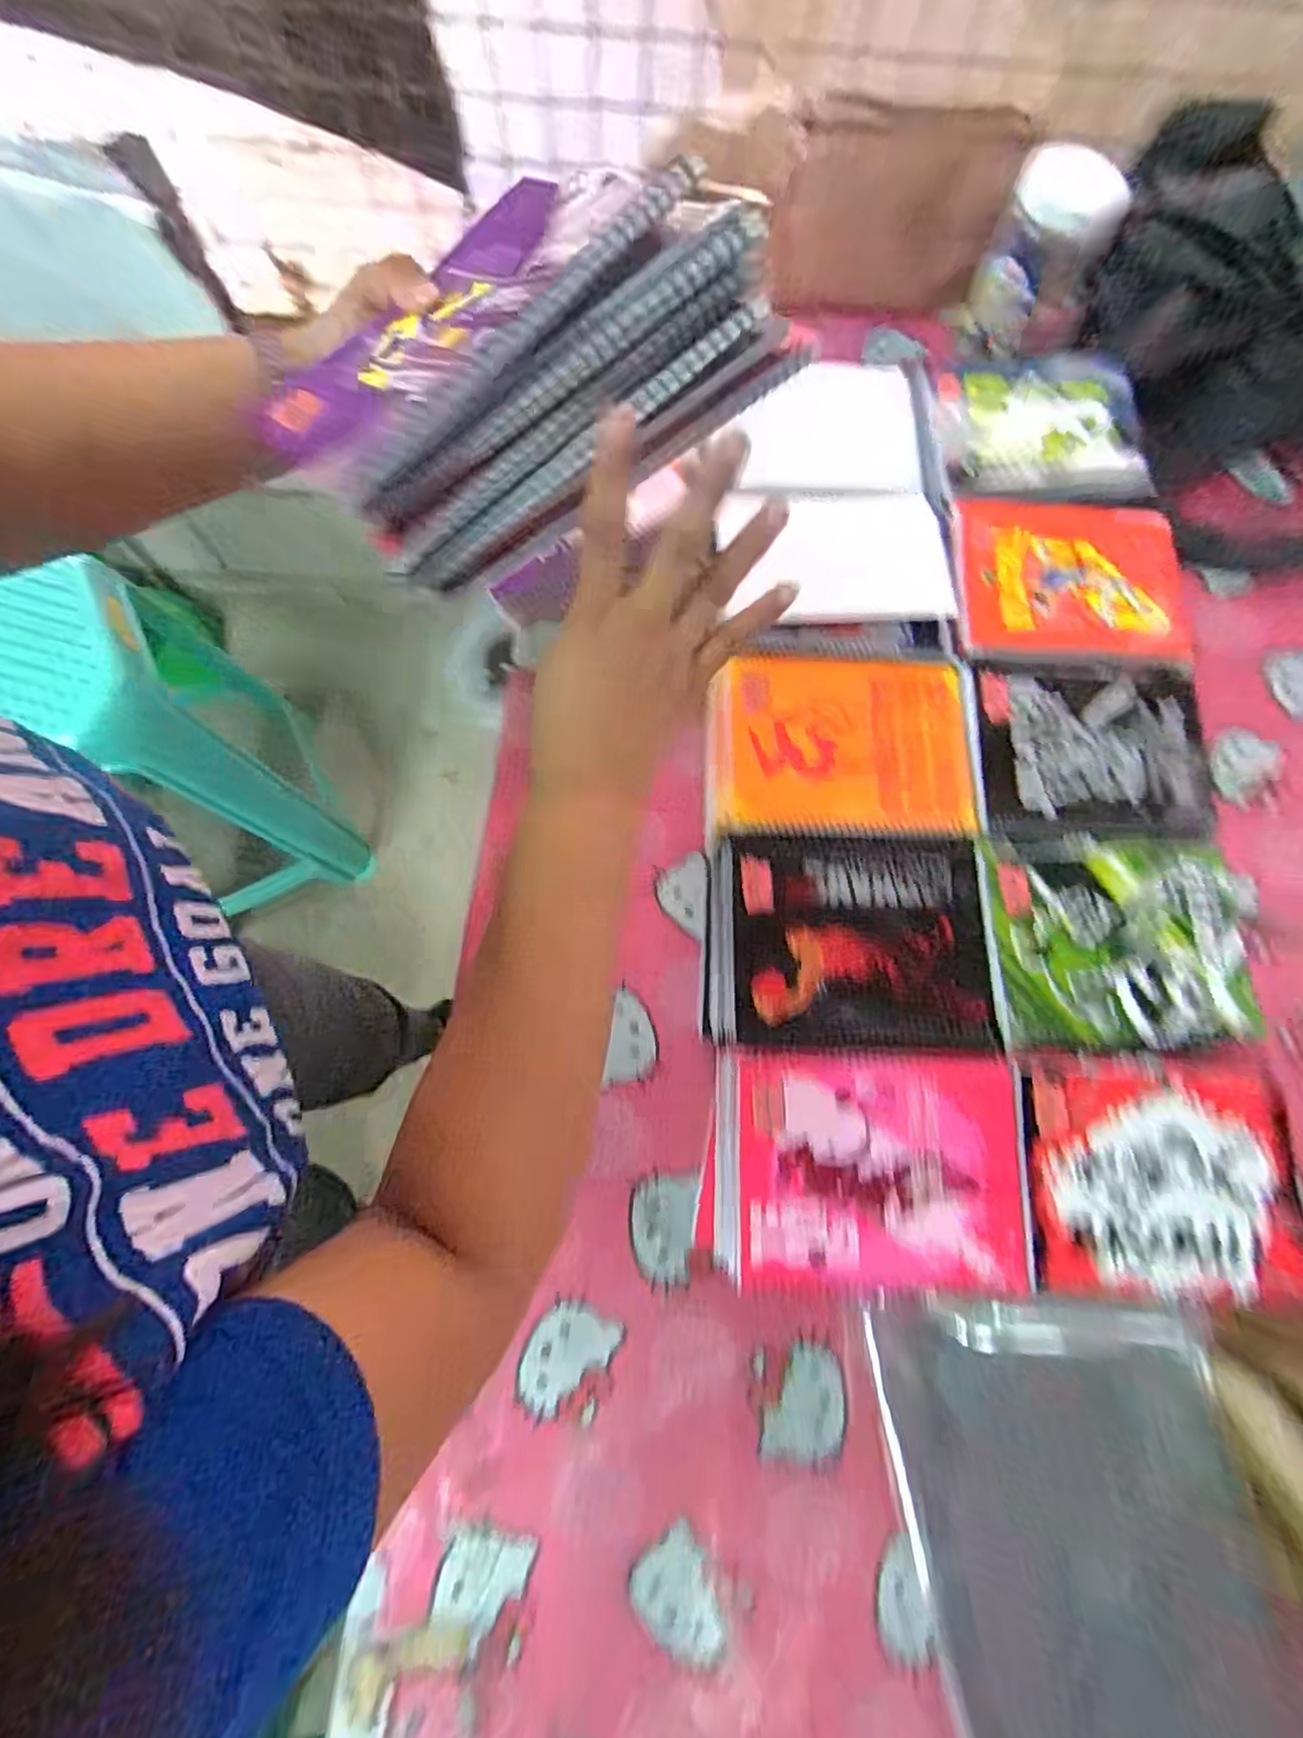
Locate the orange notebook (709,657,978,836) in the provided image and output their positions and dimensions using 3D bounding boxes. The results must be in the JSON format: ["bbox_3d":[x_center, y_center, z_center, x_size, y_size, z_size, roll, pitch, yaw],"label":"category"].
[{"bbox_3d":[0.157,-0.107,0.549,0.213,0.020,0.154,1,76,-1],"label":"orange notebook"}]

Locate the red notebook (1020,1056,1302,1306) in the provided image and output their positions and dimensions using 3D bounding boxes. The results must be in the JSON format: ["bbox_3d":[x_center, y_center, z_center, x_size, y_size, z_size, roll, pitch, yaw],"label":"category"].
[{"bbox_3d":[0.366,0.219,0.472,0.193,0.007,0.155,5,76,0],"label":"red notebook"}]

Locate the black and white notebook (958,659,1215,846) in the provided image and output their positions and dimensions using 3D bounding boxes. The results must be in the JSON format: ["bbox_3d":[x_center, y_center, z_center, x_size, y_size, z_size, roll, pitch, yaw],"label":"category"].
[{"bbox_3d":[0.365,-0.101,0.560,0.199,0.010,0.164,2,76,0],"label":"black and white notebook"}]

